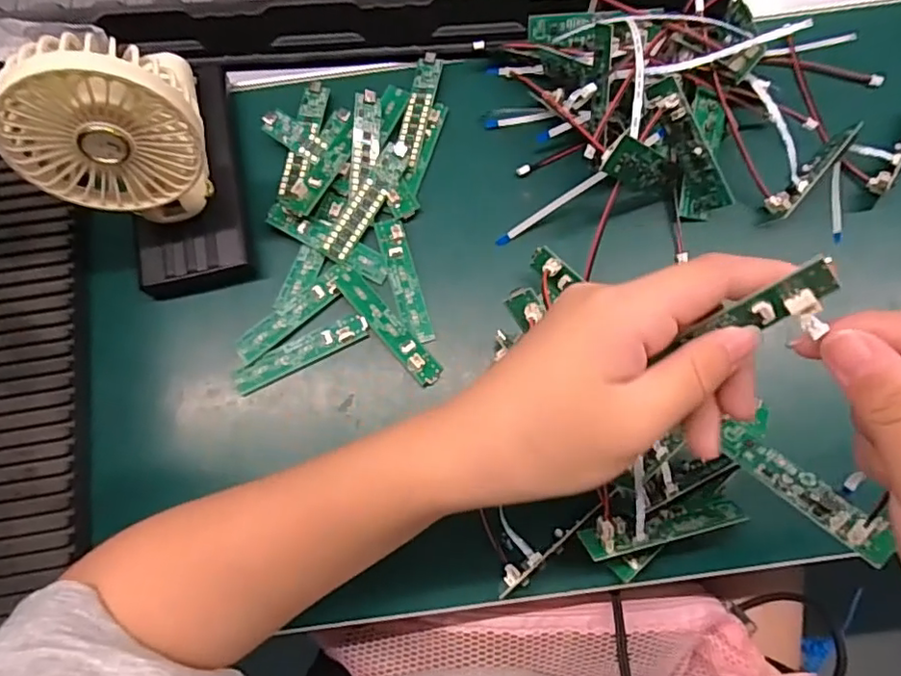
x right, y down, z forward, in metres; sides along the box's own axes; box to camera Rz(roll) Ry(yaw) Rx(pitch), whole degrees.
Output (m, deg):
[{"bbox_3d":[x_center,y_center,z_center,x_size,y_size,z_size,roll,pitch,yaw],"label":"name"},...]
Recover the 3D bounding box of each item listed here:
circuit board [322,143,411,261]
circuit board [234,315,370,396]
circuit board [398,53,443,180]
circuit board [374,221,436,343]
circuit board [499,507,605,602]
[{"bbox_3d":[-0.052,-0.087,0.372,0.017,0.004,0.086,32,81,-13],"label":"circuit board"},{"bbox_3d":[-0.089,0.008,0.354,0.084,0.006,0.016,-26,75,-6],"label":"circuit board"},{"bbox_3d":[-0.022,-0.148,0.391,0.017,0.007,0.091,11,75,5],"label":"circuit board"},{"bbox_3d":[-0.028,-0.036,0.364,0.018,0.004,0.080,-16,74,-3],"label":"circuit board"},{"bbox_3d":[0.053,0.112,0.312,0.069,0.017,0.011,-36,76,-8],"label":"circuit board"}]

